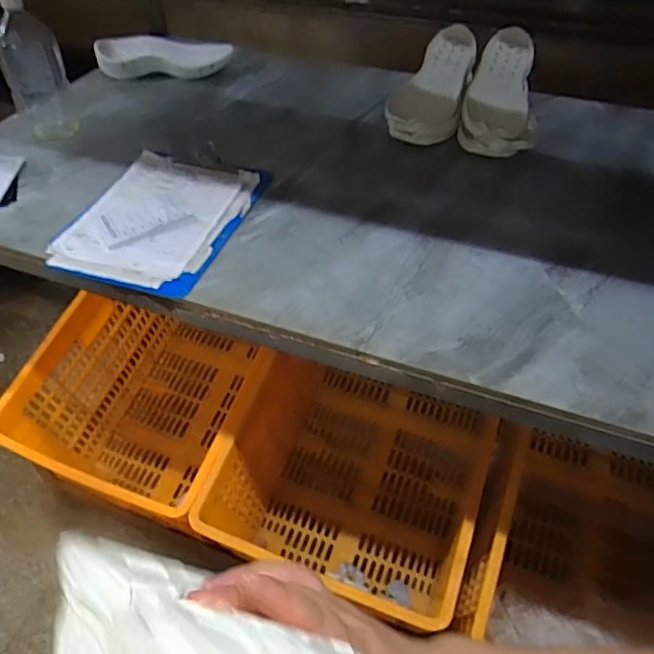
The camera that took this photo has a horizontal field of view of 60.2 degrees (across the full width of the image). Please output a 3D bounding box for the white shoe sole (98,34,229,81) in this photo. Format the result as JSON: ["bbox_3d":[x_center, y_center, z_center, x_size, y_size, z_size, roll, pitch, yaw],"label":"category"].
[{"bbox_3d":[-0.339,-0.561,1.177,0.268,0.056,0.093,-1,45,-2],"label":"white shoe sole"}]

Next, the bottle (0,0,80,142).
[{"bbox_3d":[-0.492,-0.430,0.946,0.074,0.213,0.073,10,46,10],"label":"bottle"}]

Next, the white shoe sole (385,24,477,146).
[{"bbox_3d":[0.204,-0.455,1.036,0.121,0.073,0.303,15,60,14],"label":"white shoe sole"}]

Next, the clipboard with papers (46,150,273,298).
[{"bbox_3d":[-0.236,-0.161,0.822,0.220,0.023,0.297,13,46,12],"label":"clipboard with papers"}]

